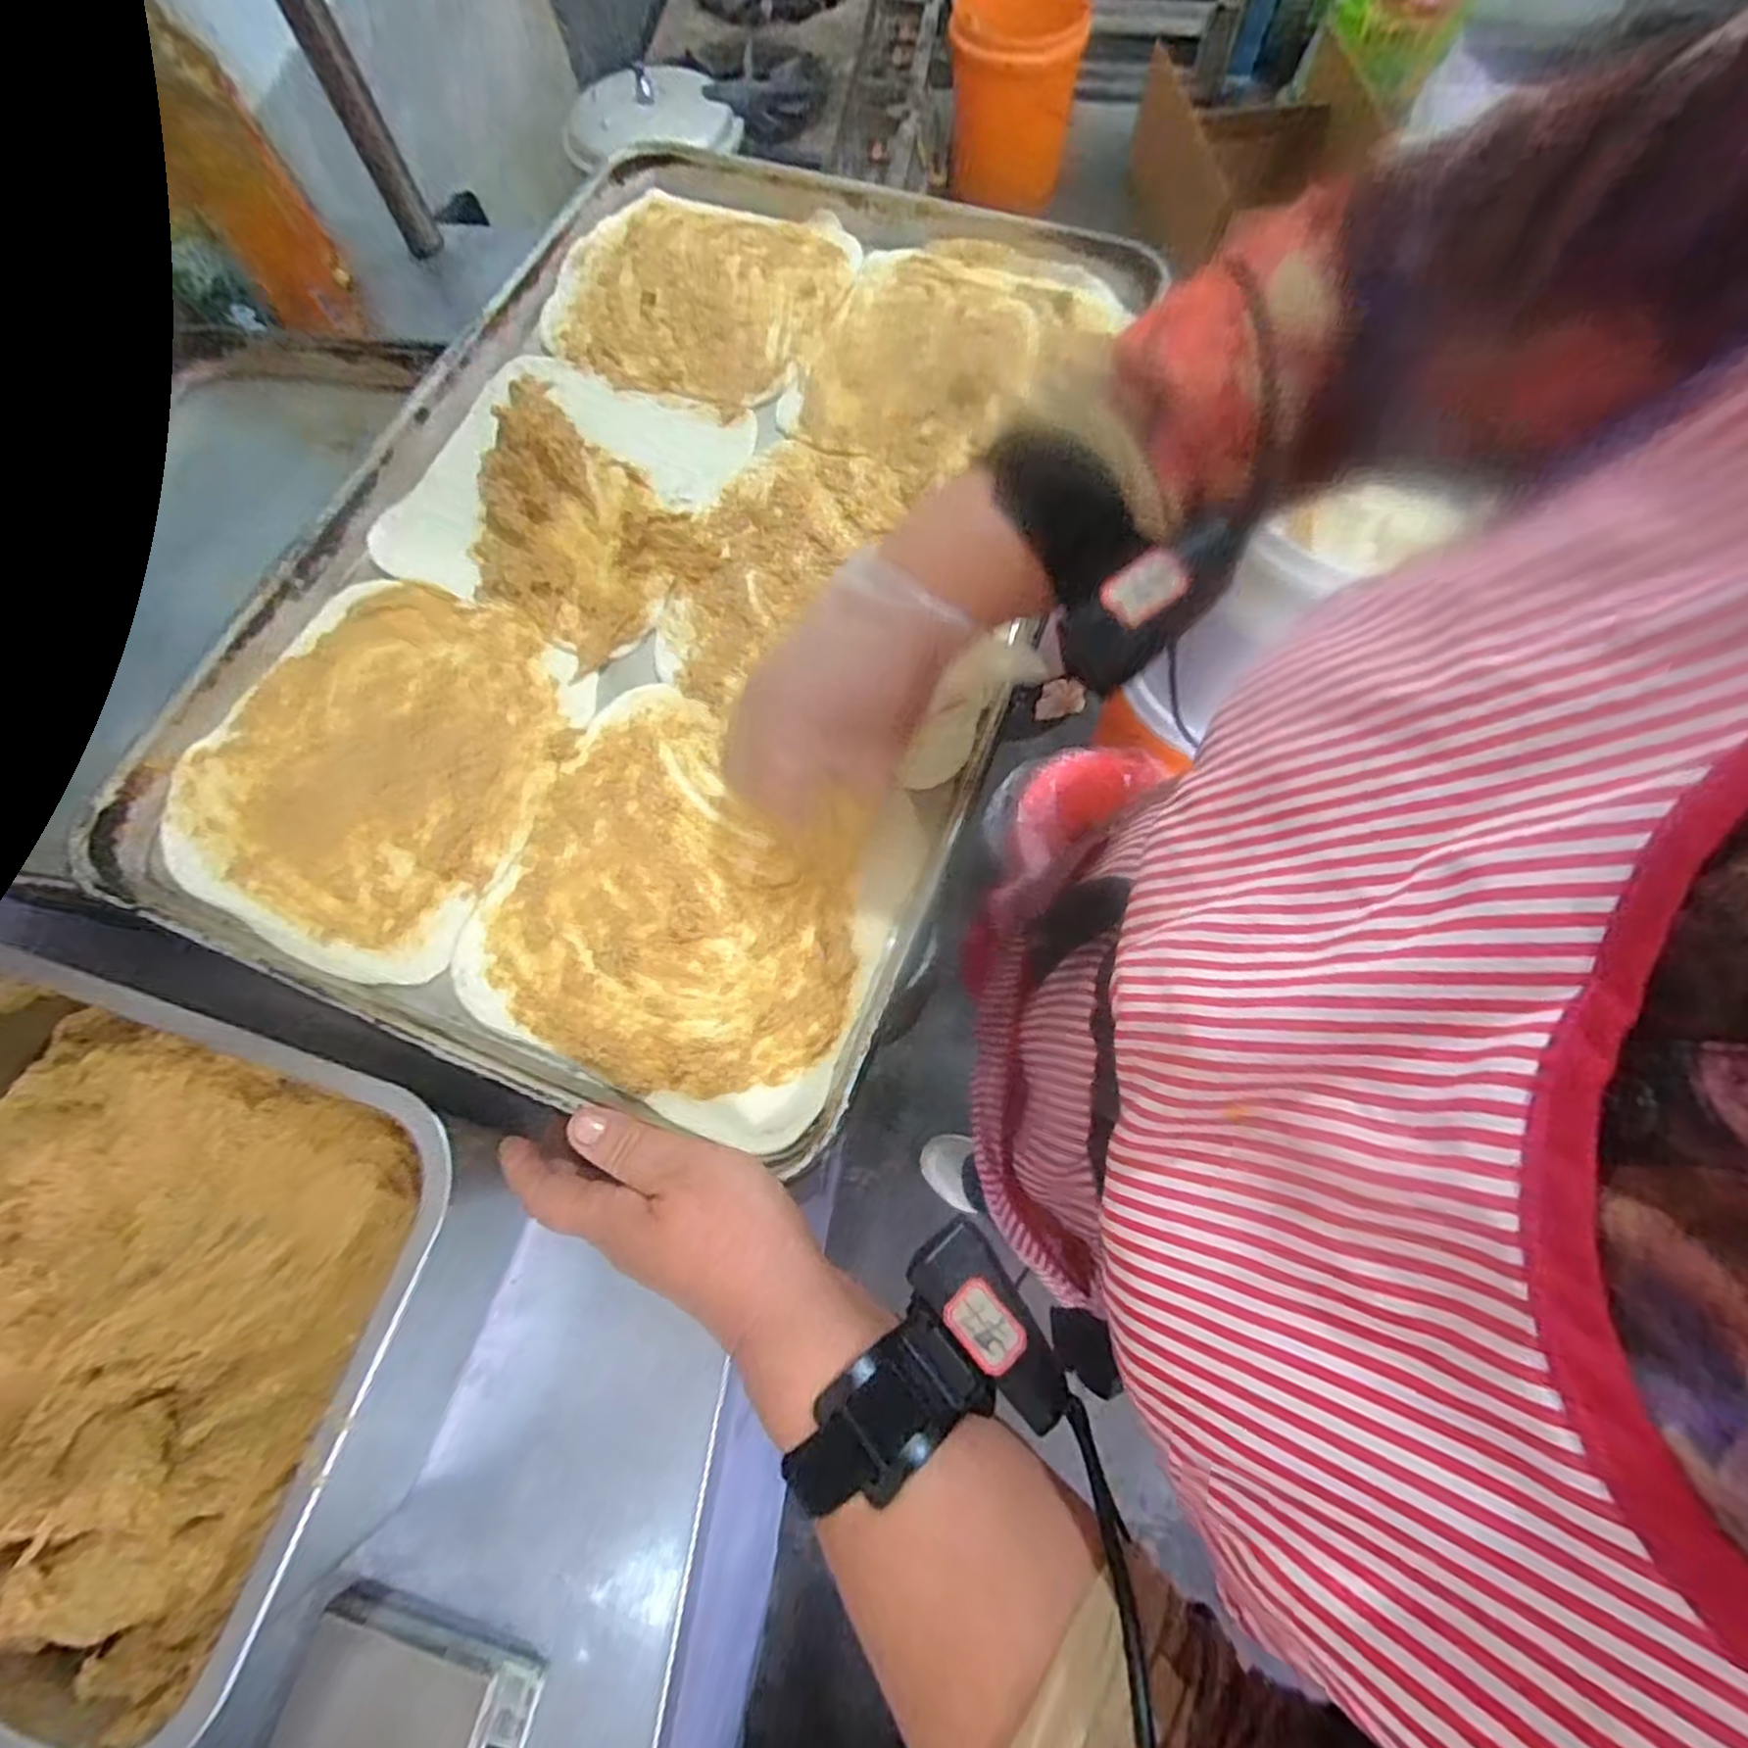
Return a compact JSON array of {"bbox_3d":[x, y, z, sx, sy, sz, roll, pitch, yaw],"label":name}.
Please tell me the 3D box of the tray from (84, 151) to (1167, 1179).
[{"bbox_3d":[-0.102,-0.192,0.427,0.395,0.033,0.593,20,74,9],"label":"tray"}]

